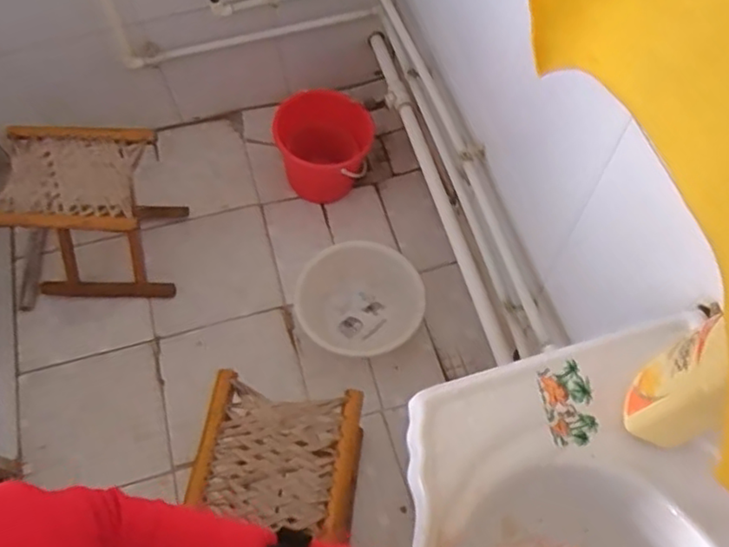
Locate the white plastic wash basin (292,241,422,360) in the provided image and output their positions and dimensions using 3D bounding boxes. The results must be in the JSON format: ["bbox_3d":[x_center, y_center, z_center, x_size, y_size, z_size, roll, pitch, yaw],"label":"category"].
[{"bbox_3d":[-0.004,0.063,1.490,0.269,0.096,0.276,-1,63,1],"label":"white plastic wash basin"}]

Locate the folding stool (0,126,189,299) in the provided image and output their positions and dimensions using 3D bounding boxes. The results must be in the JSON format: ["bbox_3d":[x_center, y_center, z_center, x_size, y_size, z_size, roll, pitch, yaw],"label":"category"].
[{"bbox_3d":[-0.595,-0.120,1.415,0.305,0.331,0.268,2,63,3],"label":"folding stool"}]

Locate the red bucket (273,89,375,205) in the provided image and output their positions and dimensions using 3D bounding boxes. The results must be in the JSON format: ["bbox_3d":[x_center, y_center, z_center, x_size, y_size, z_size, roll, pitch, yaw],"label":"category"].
[{"bbox_3d":[-0.108,-0.311,1.618,0.250,0.211,0.197,9,64,6],"label":"red bucket"}]

